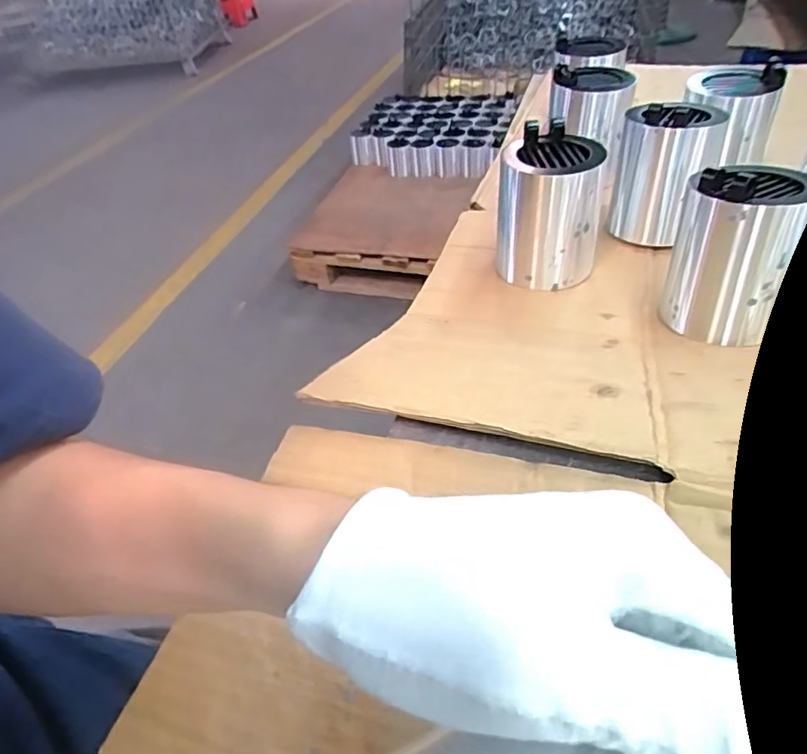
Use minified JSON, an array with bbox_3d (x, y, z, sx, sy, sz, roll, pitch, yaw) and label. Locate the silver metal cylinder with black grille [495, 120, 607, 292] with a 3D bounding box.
[{"bbox_3d":[0.128,-0.152,0.516,0.083,0.115,0.085,2,43,9],"label":"silver metal cylinder with black grille"}]

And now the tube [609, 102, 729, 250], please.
[{"bbox_3d":[0.248,-0.197,0.553,0.082,0.115,0.083,9,45,17],"label":"tube"}]

